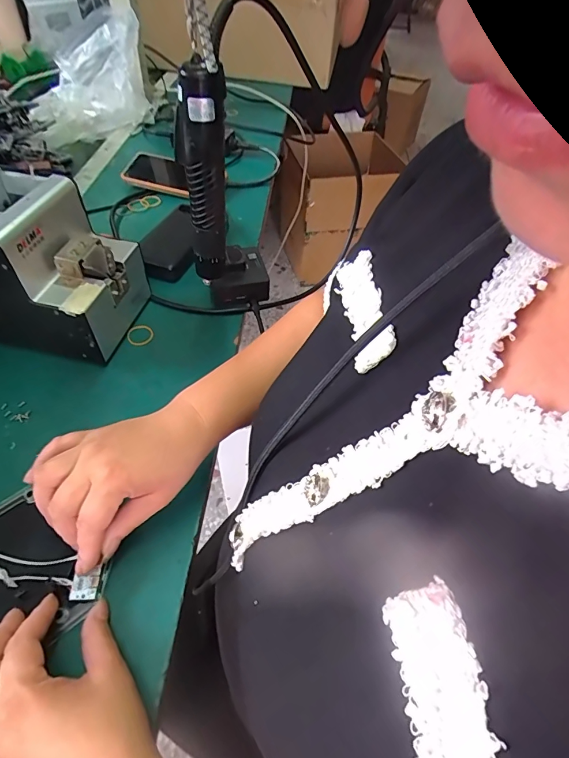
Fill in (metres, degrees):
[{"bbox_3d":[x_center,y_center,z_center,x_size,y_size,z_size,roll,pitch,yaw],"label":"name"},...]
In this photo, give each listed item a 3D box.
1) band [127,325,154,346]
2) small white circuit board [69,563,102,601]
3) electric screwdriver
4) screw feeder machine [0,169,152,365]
[{"bbox_3d":[-0.170,-0.052,0.491,0.031,0.004,0.030,2,51,-3],"label":"band"},{"bbox_3d":[-0.149,0.155,0.311,0.020,0.004,0.018,-2,69,-5],"label":"small white circuit board"},{"bbox_3d":[-0.078,-0.191,0.408,0.047,0.187,0.038,-7,51,-9],"label":"electric screwdriver"},{"bbox_3d":[-0.280,-0.127,0.455,0.205,0.144,0.125,13,51,6],"label":"screw feeder machine"}]

